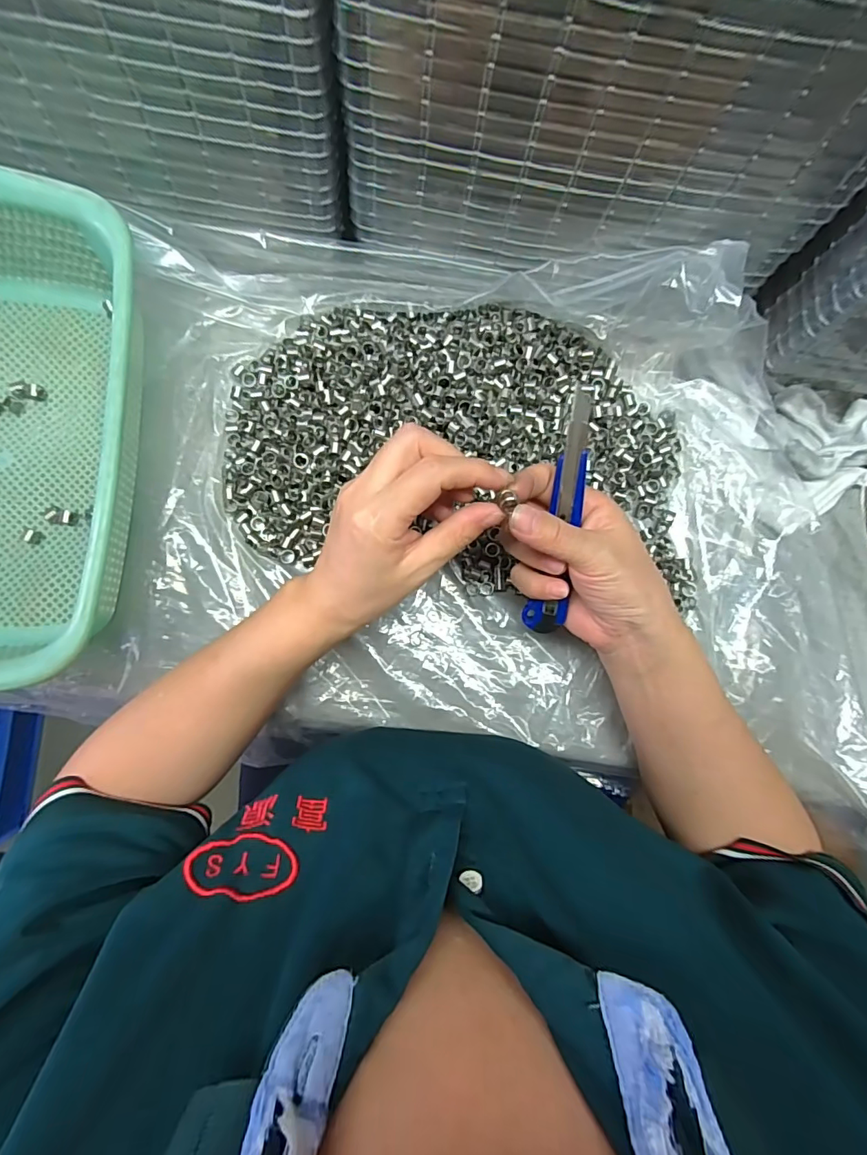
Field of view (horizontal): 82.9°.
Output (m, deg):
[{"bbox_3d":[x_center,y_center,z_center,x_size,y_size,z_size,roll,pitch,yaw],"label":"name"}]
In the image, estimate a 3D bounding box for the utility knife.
[{"bbox_3d":[0.073,-0.030,0.279,0.021,0.011,0.143,3,117,-3],"label":"utility knife"}]

